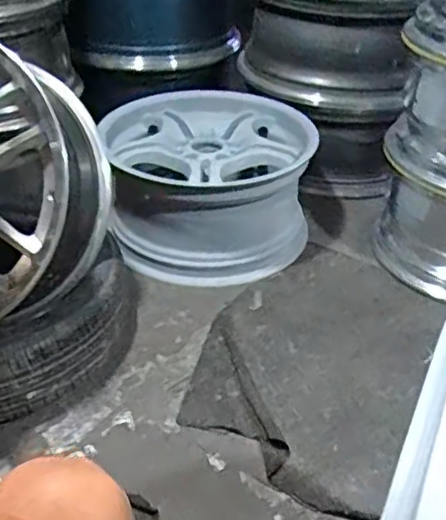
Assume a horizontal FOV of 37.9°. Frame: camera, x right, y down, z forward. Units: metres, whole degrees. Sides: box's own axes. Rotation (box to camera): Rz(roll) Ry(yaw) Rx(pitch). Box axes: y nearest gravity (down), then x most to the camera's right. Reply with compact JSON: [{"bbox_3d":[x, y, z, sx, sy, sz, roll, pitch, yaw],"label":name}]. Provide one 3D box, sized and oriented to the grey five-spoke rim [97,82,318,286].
[{"bbox_3d":[-0.032,-0.188,1.479,0.442,0.224,0.511,-7,35,-10],"label":"grey five-spoke rim"}]

